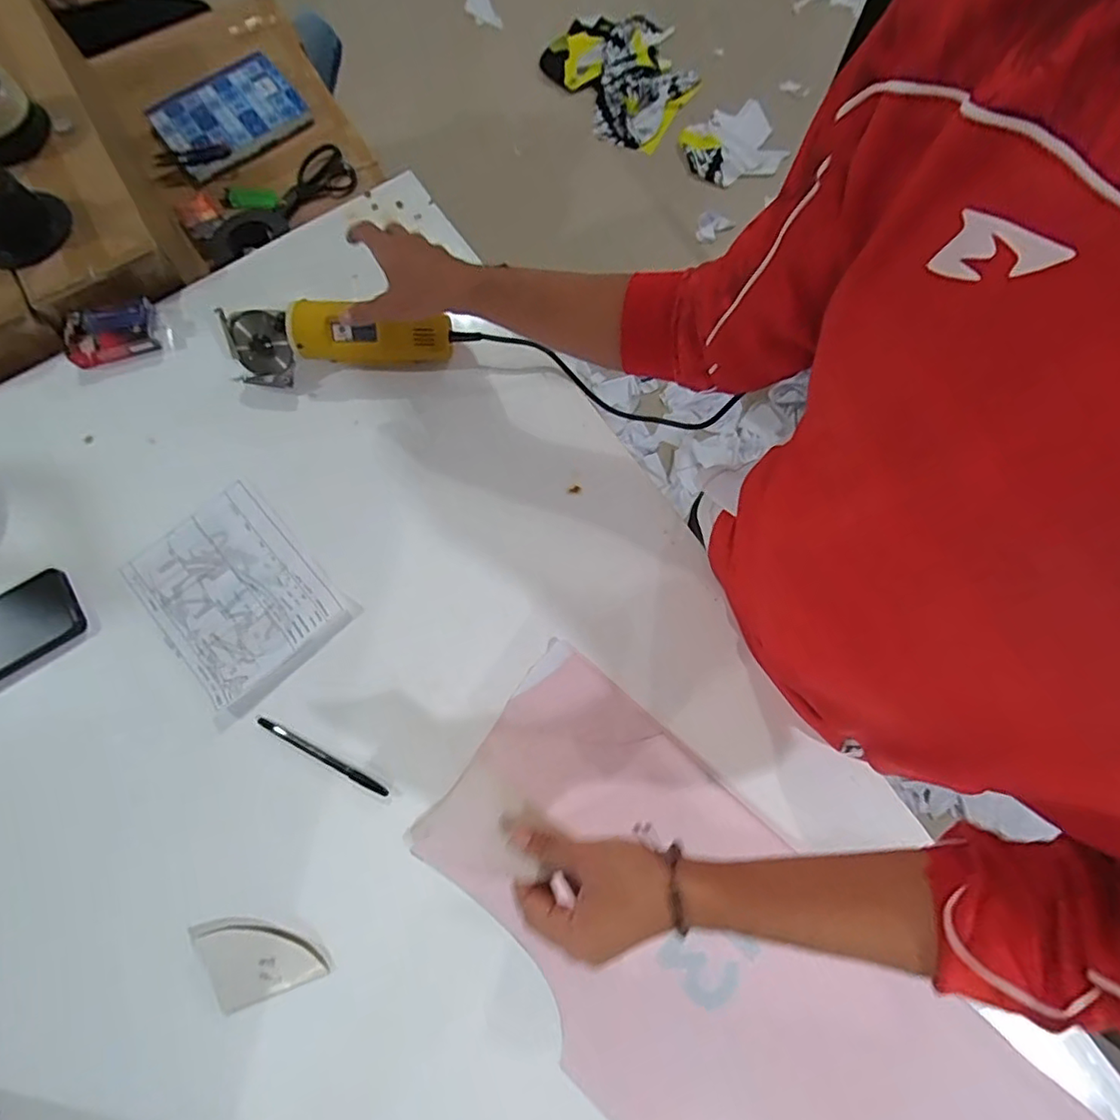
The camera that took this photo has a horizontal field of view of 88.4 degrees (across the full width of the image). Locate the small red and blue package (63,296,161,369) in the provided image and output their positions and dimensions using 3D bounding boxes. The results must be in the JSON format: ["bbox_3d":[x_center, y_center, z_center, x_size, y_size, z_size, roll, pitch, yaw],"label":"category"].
[{"bbox_3d":[-0.522,-0.259,0.670,0.104,0.036,0.049,-18,74,-3],"label":"small red and blue package"}]

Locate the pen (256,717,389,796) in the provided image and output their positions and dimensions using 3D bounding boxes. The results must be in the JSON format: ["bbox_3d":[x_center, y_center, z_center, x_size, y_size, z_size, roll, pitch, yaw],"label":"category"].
[{"bbox_3d":[-0.230,0.189,0.554,0.145,0.008,0.009,27,77,9],"label":"pen"}]

